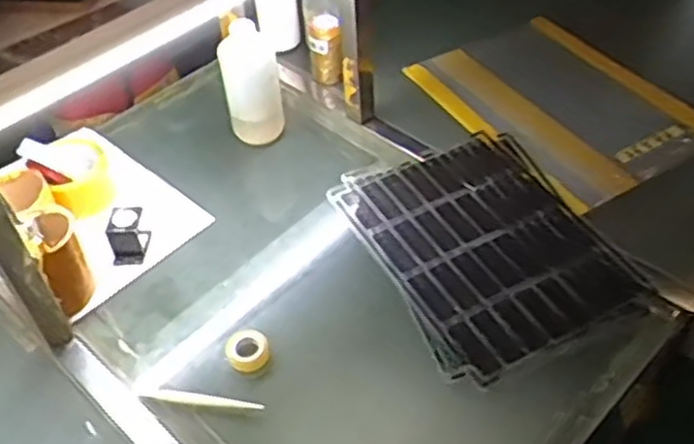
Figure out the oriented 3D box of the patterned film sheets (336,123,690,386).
[{"bbox_3d":[0.165,0.018,0.878,0.262,0.009,0.329,-19,49,-16],"label":"patterned film sheets"}]

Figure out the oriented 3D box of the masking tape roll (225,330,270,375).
[{"bbox_3d":[-0.103,0.134,0.766,0.043,0.018,0.044,-1,47,1],"label":"masking tape roll"}]

